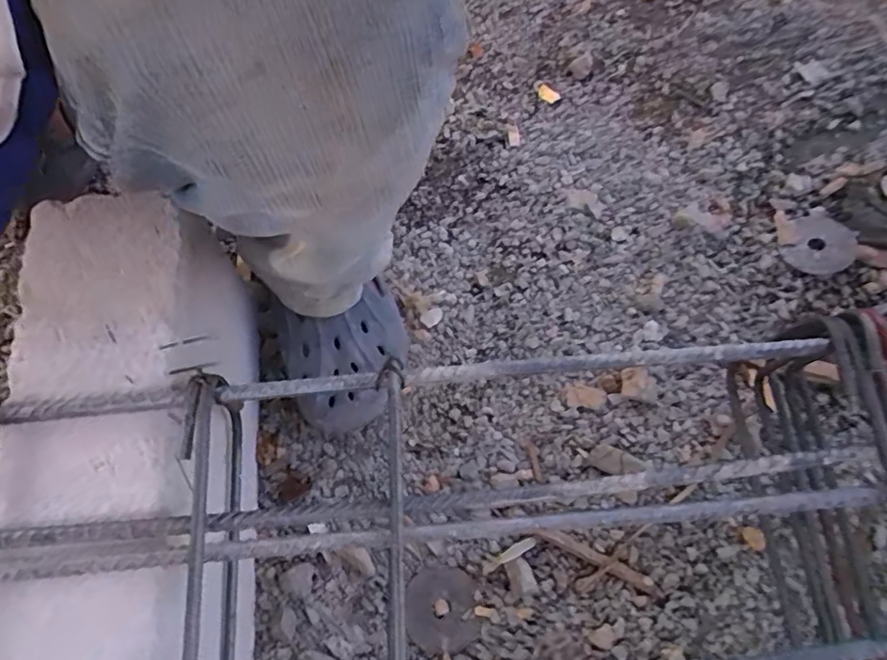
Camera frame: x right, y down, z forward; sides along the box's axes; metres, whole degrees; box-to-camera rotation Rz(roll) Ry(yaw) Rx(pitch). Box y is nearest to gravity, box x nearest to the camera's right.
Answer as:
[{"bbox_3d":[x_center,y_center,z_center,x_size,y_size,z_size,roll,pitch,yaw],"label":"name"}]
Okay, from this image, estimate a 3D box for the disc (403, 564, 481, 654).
[{"bbox_3d":[-0.002,0.229,0.496,0.059,0.004,0.063,-6,70,-4],"label":"disc"}]

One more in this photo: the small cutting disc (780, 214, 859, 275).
[{"bbox_3d":[0.384,-0.086,0.613,0.076,0.007,0.063,-41,76,-15],"label":"small cutting disc"}]

